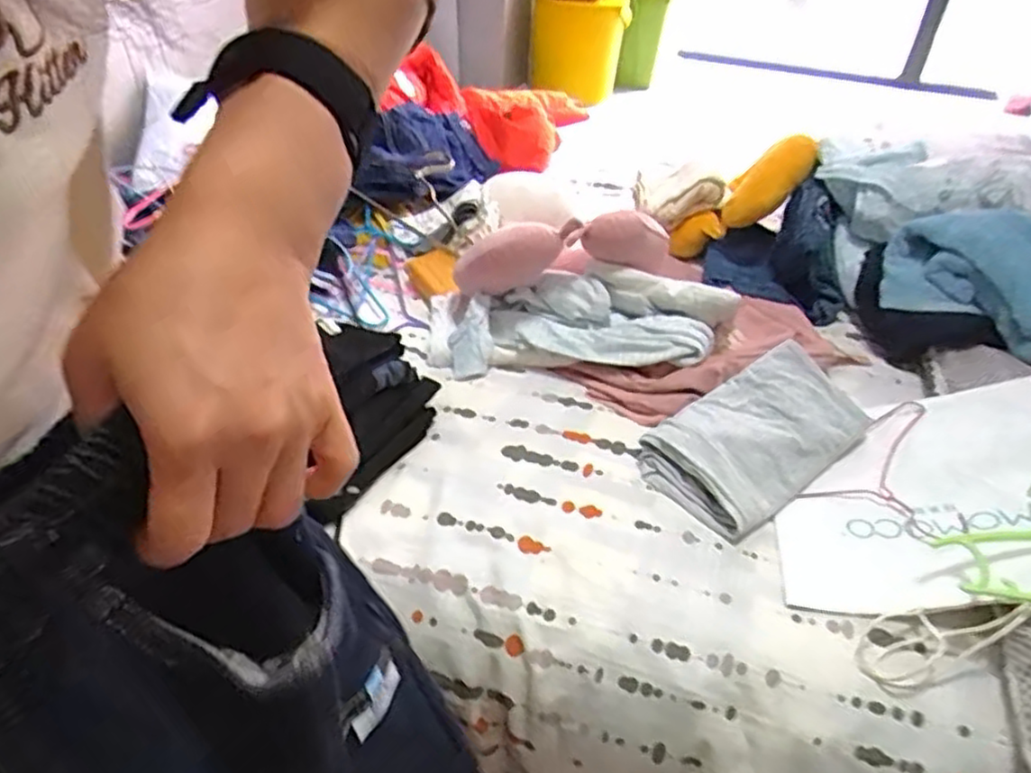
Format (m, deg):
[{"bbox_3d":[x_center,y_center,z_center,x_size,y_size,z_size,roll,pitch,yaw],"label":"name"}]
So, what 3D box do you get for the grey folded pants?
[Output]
[{"bbox_3d":[0.282,0.050,0.835,0.280,0.062,0.152,-25,45,-33],"label":"grey folded pants"}]

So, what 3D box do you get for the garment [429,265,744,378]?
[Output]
[{"bbox_3d":[0.067,-0.092,0.958,0.416,0.090,0.131,-3,35,13],"label":"garment"}]

